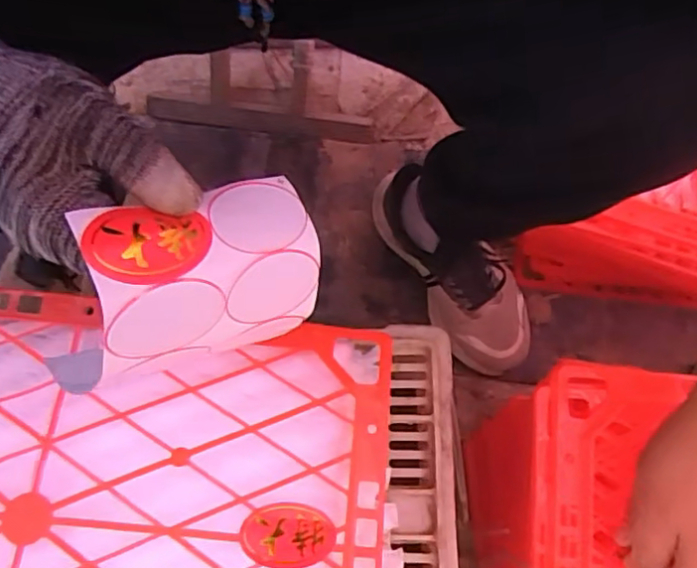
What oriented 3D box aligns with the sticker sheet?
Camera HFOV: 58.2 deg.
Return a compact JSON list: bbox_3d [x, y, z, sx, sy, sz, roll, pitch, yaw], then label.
[{"bbox_3d":[-0.065,-0.002,0.300,0.117,0.018,0.081,-20,109,-42],"label":"sticker sheet"}]

